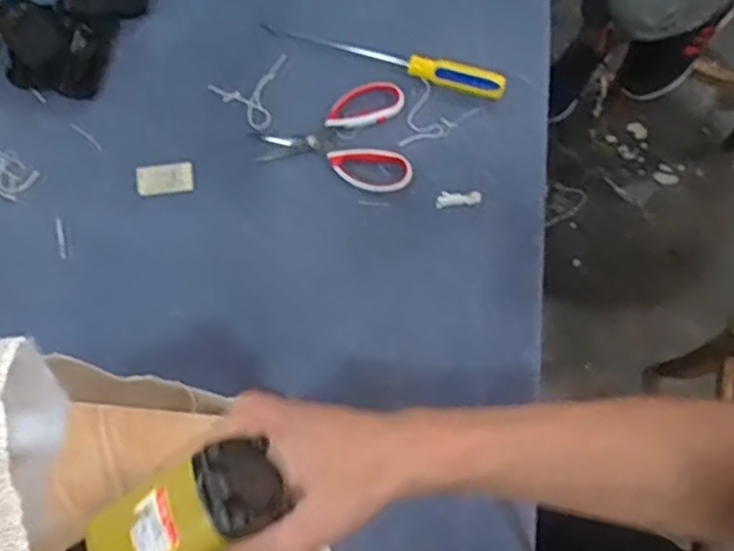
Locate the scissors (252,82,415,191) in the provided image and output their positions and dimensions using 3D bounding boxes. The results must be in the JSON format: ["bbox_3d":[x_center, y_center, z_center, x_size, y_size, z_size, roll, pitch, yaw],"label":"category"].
[{"bbox_3d":[-0.039,-0.157,0.822,0.168,0.011,0.135,-4,71,0],"label":"scissors"}]

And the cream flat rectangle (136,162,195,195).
[{"bbox_3d":[-0.230,-0.111,0.821,0.064,0.005,0.038,-5,73,-2],"label":"cream flat rectangle"}]

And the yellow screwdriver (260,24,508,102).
[{"bbox_3d":[0.018,-0.266,0.857,0.304,0.027,0.033,19,72,7],"label":"yellow screwdriver"}]

